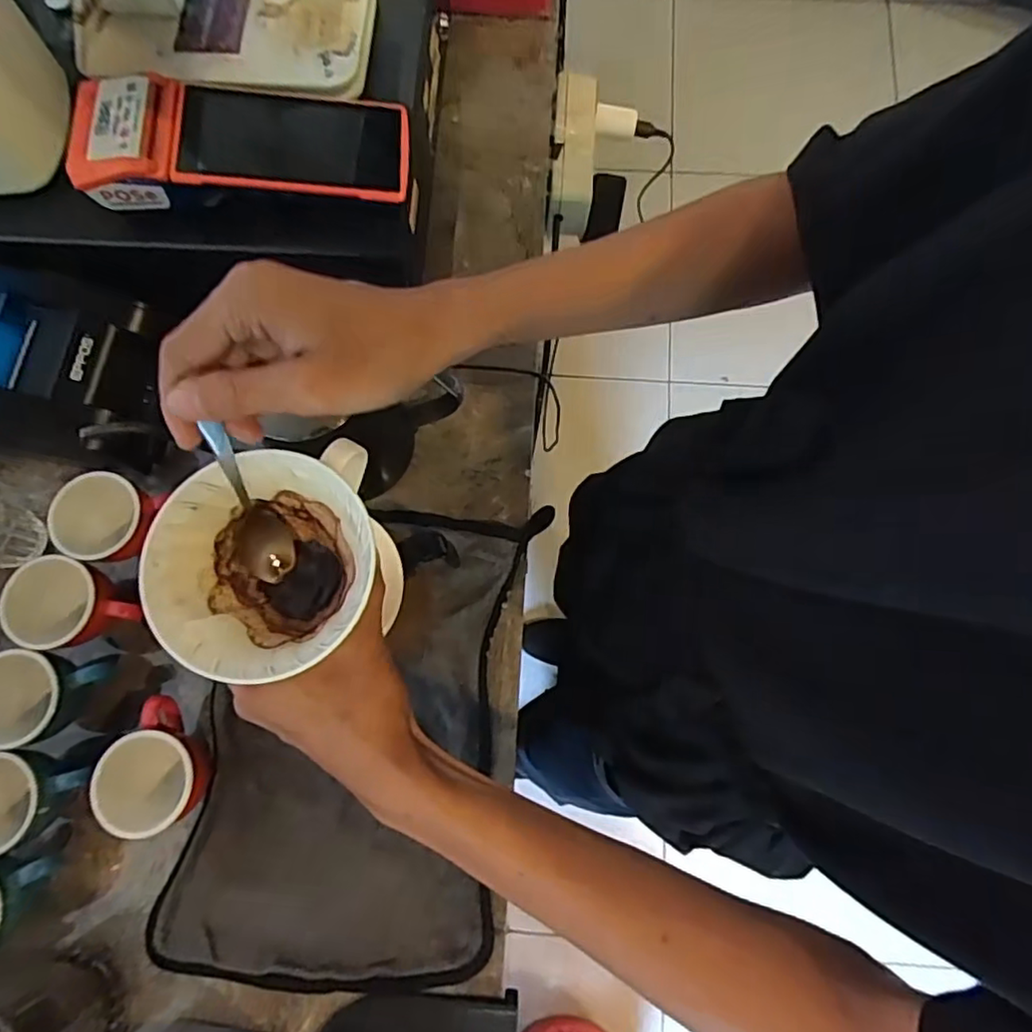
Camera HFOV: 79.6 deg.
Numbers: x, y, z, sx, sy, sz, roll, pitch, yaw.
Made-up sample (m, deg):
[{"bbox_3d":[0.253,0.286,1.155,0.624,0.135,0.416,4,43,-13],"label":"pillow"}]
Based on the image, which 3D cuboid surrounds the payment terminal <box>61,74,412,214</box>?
[{"bbox_3d":[-0.185,-0.259,0.426,0.210,0.052,0.086,-4,76,0],"label":"payment terminal"}]

